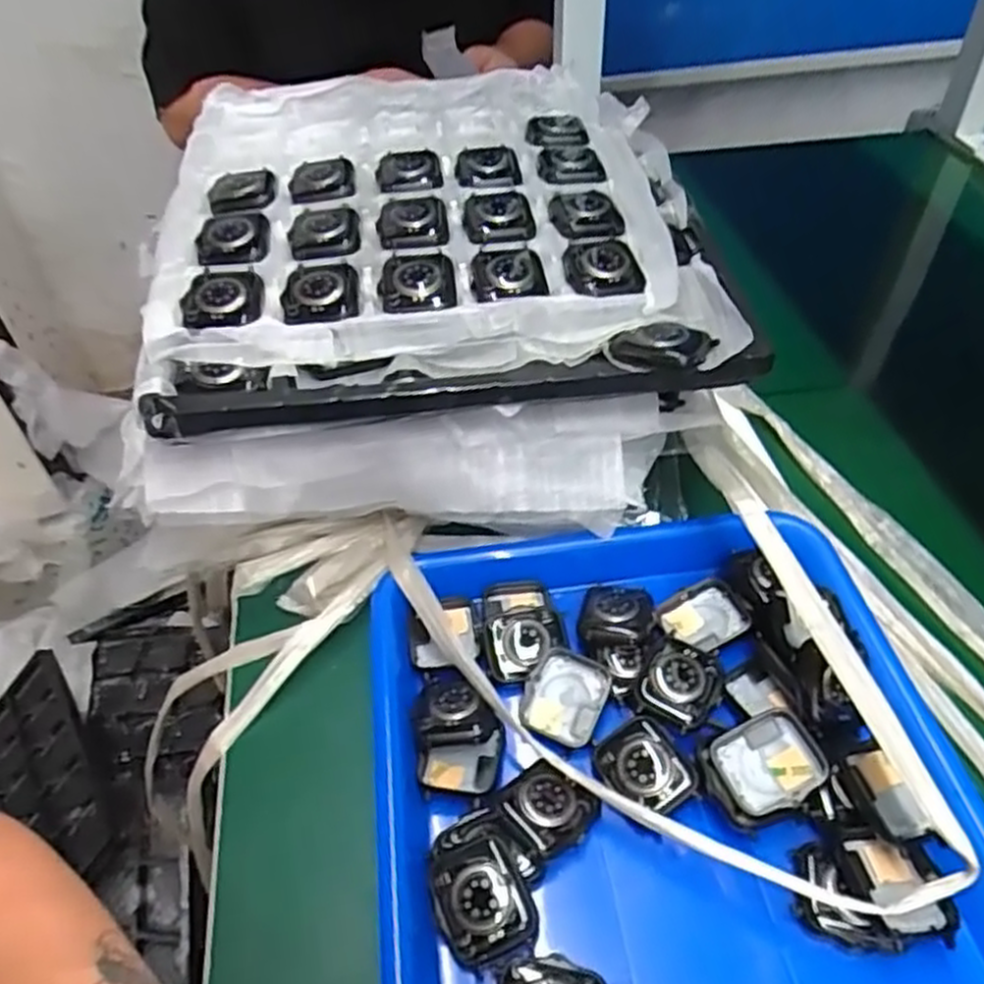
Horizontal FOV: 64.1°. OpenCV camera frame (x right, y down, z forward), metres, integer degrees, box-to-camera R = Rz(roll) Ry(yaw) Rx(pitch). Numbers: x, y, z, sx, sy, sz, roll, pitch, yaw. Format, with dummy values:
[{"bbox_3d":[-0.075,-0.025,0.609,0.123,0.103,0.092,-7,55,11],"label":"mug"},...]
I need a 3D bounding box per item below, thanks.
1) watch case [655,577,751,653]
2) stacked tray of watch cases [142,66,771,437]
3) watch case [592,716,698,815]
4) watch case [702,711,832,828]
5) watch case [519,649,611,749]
[{"bbox_3d":[0.112,0.067,0.415,0.048,0.016,0.035,-18,48,-14],"label":"watch case"},{"bbox_3d":[-0.038,-0.168,0.477,0.307,0.044,0.329,-7,47,-4],"label":"stacked tray of watch cases"},{"bbox_3d":[0.068,0.124,0.354,0.035,0.009,0.041,-30,57,-7],"label":"watch case"},{"bbox_3d":[0.119,0.120,0.345,0.050,0.009,0.040,-30,56,-4],"label":"watch case"},{"bbox_3d":[0.036,0.101,0.386,0.037,0.010,0.040,19,70,12],"label":"watch case"}]

